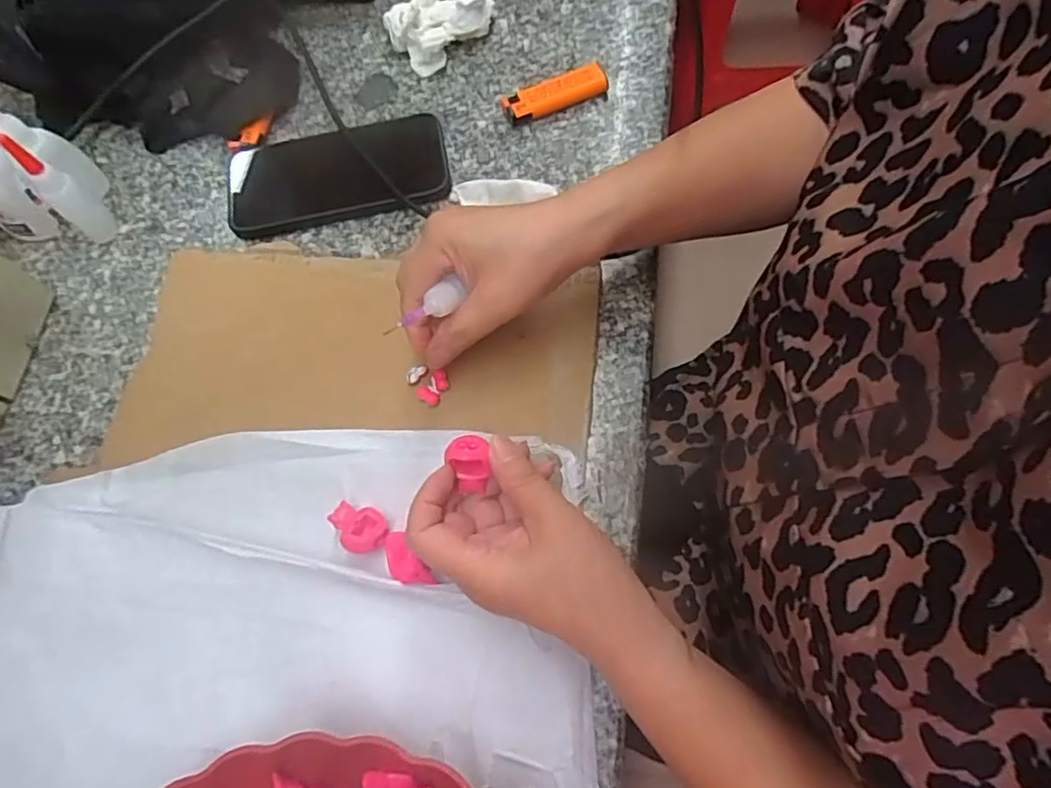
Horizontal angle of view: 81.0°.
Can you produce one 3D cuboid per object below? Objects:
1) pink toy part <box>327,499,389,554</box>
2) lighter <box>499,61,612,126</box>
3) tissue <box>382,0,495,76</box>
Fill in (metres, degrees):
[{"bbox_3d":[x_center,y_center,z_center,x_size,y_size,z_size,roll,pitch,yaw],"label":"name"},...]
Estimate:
[{"bbox_3d":[-0.092,0.075,0.342,0.032,0.015,0.025,19,71,13],"label":"pink toy part"},{"bbox_3d":[0.022,-0.231,0.473,0.081,0.017,0.026,-23,67,-3],"label":"lighter"},{"bbox_3d":[-0.065,-0.307,0.506,0.085,0.033,0.056,-33,68,-7],"label":"tissue"}]

